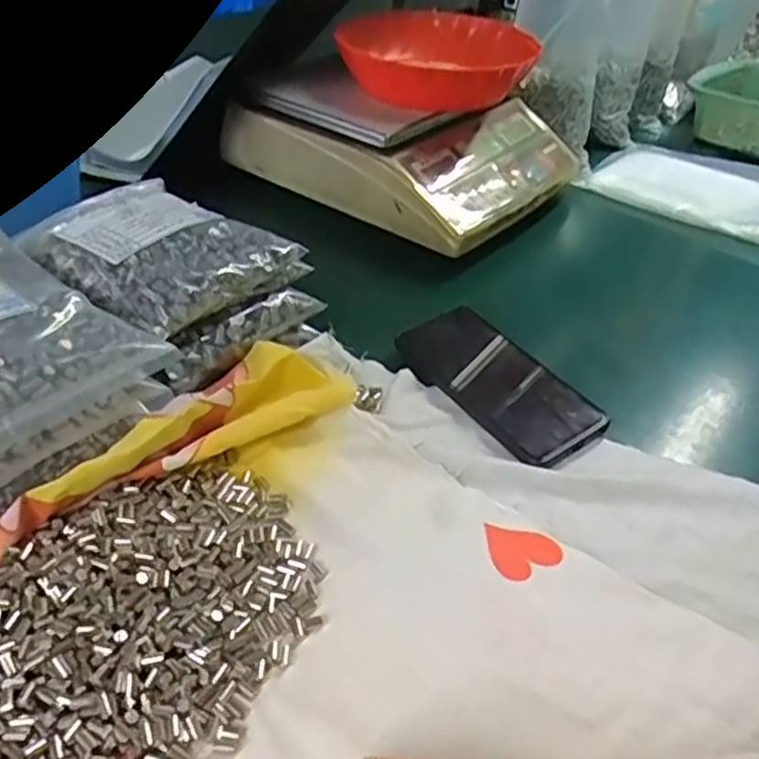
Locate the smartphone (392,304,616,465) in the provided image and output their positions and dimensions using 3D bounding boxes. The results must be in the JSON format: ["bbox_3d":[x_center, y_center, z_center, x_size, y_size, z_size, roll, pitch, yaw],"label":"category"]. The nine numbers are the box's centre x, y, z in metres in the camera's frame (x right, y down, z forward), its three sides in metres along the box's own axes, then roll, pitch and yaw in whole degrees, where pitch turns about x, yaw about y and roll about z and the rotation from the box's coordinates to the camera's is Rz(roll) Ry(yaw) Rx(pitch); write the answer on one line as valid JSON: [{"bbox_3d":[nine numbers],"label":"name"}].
[{"bbox_3d":[0.090,0.000,0.520,0.078,0.012,0.158,-30,54,-26],"label":"smartphone"}]

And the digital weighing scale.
[{"bbox_3d":[0.035,-0.264,0.782,0.304,0.117,0.304,28,45,26],"label":"digital weighing scale"}]

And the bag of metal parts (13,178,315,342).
[{"bbox_3d":[-0.160,-0.095,0.503,0.161,0.041,0.140,28,46,25],"label":"bag of metal parts"}]

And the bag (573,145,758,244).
[{"bbox_3d":[0.381,-0.227,0.826,0.263,0.039,0.188,30,46,26],"label":"bag"}]

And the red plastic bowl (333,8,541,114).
[{"bbox_3d":[0.062,-0.331,0.725,0.186,0.055,0.195,12,40,10],"label":"red plastic bowl"}]

